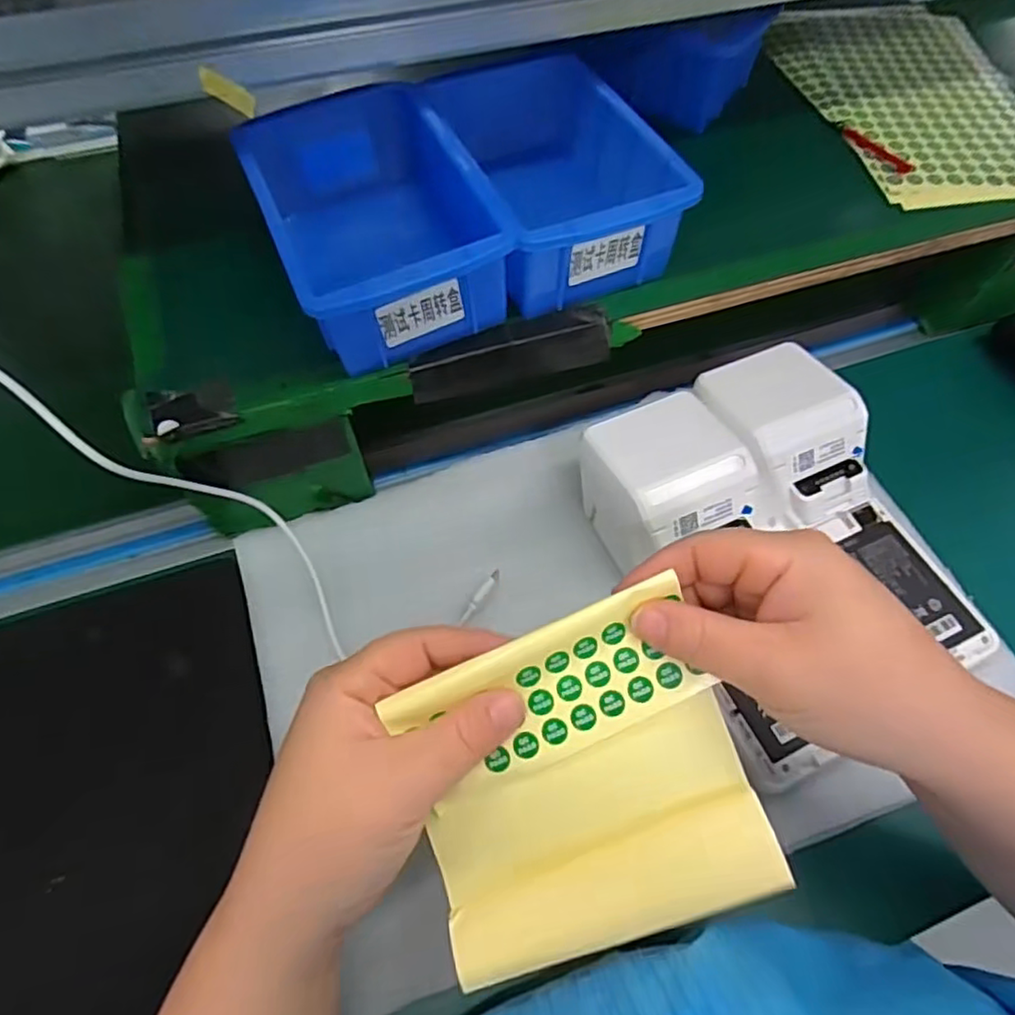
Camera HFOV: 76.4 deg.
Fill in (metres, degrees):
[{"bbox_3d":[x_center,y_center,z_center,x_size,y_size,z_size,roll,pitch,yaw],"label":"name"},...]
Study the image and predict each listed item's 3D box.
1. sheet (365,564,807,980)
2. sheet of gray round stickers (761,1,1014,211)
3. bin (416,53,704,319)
[{"bbox_3d":[0.024,0.098,0.235,0.117,0.023,0.107,-20,73,3],"label":"sheet"},{"bbox_3d":[0.277,-0.285,0.440,0.147,0.008,0.237,-5,61,-4],"label":"sheet of gray round stickers"},{"bbox_3d":[0.021,-0.169,0.347,0.093,0.066,0.139,-21,63,-13],"label":"bin"}]

